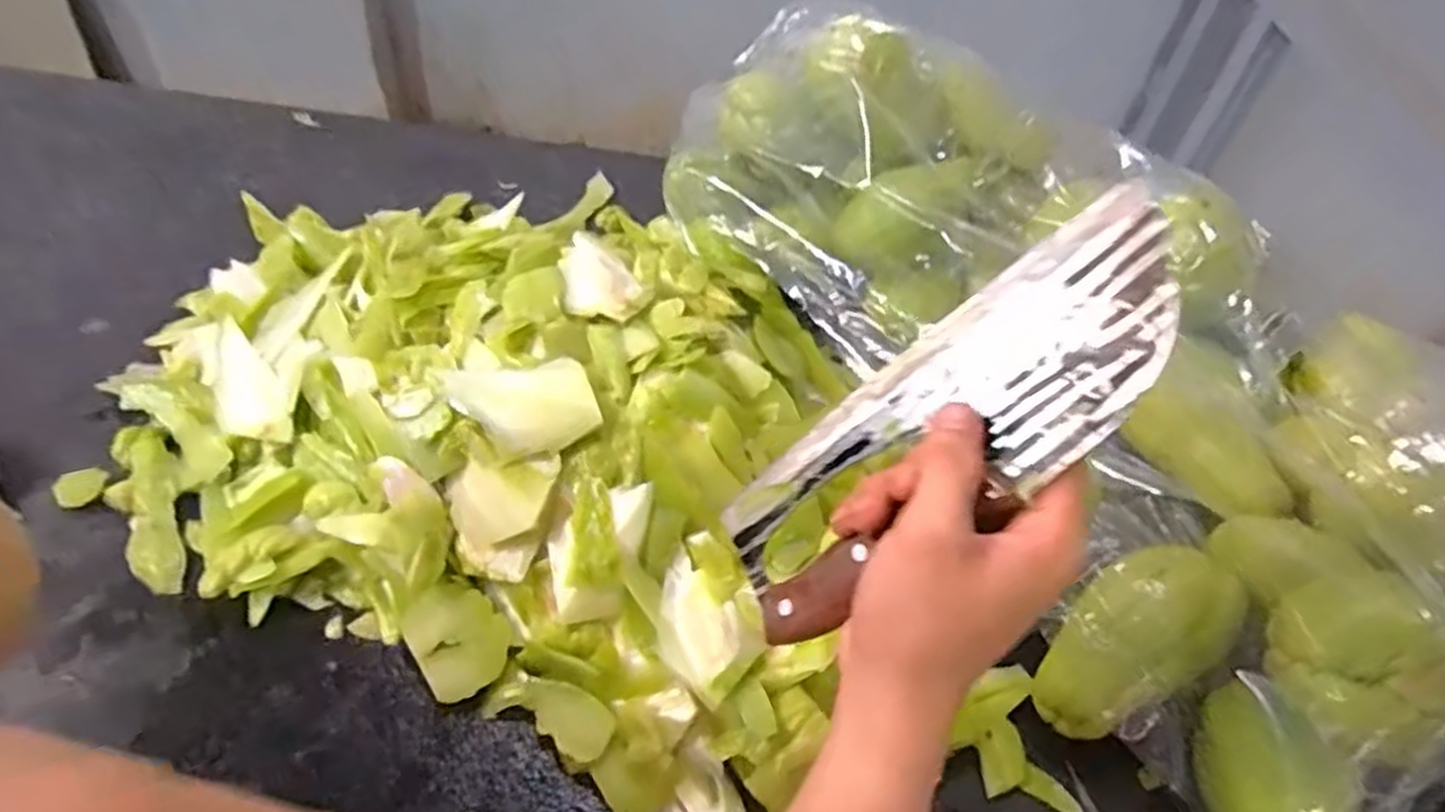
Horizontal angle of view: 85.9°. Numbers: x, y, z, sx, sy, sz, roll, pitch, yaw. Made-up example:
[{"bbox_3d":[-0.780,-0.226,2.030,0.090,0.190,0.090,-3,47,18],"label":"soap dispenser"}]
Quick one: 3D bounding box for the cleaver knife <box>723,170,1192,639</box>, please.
[{"bbox_3d":[0.088,0.010,0.320,0.013,0.221,0.085,25,31,-44],"label":"cleaver knife"}]

